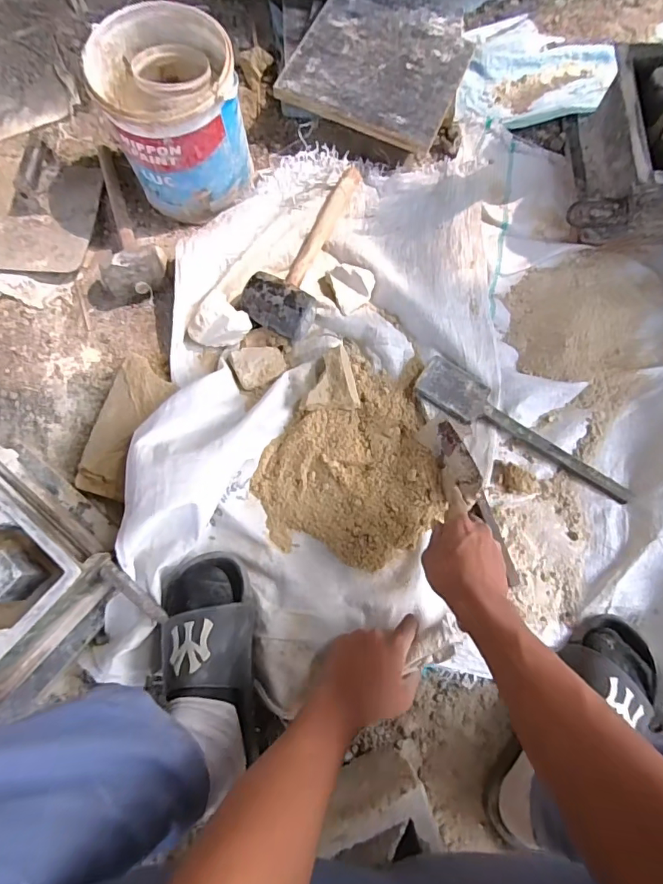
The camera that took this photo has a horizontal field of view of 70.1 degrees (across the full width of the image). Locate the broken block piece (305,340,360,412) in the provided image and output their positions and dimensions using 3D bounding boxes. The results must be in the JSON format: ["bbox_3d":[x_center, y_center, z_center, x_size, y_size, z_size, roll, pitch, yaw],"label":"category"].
[{"bbox_3d":[-0.002,-0.096,0.660,0.072,0.026,0.097,-6,74,-1],"label":"broken block piece"}]

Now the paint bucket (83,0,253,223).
[{"bbox_3d":[-0.214,-0.448,0.668,0.169,0.184,0.178,0,74,0],"label":"paint bucket"}]

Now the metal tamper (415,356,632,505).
[{"bbox_3d":[0.267,-0.017,0.647,0.317,0.027,0.068,29,78,9],"label":"metal tamper"}]

